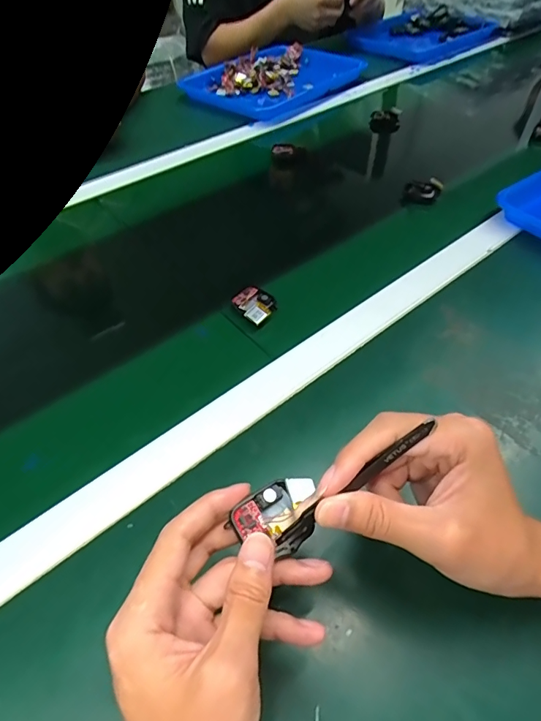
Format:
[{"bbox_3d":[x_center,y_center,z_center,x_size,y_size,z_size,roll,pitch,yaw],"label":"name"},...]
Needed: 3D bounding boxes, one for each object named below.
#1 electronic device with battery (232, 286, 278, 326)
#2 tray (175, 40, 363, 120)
[{"bbox_3d":[-0.015,-0.059,0.457,0.041,0.017,0.049,-36,58,-26],"label":"electronic device with battery"},{"bbox_3d":[0.011,-0.573,0.880,0.265,0.040,0.343,28,55,22],"label":"tray"}]

